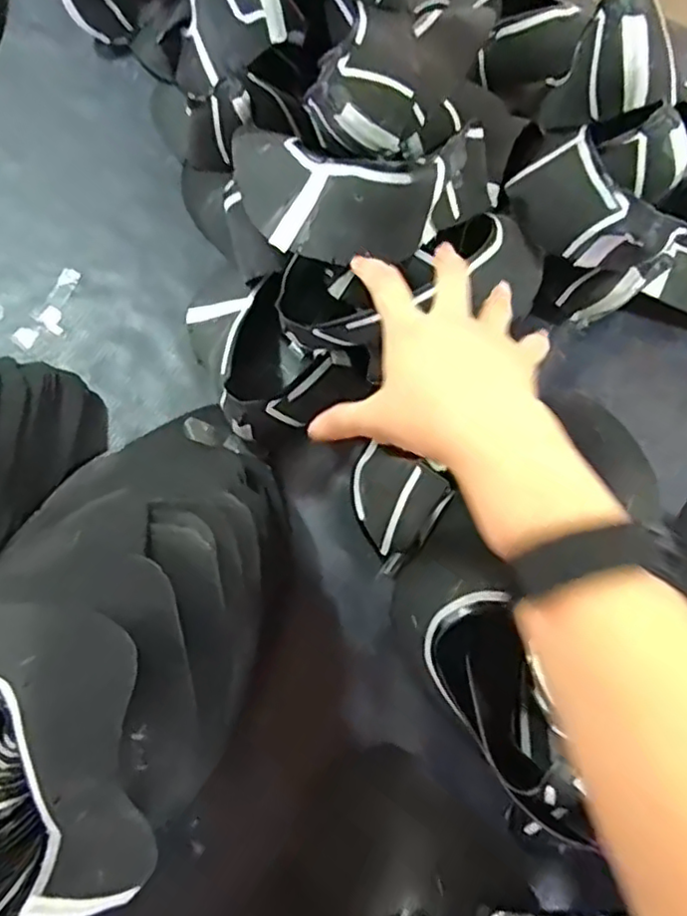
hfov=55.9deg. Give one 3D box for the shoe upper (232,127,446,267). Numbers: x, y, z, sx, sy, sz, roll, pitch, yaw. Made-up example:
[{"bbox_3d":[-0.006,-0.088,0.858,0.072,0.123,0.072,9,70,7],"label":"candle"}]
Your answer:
[{"bbox_3d":[-0.017,-0.176,0.439,0.179,0.056,0.063,30,67,33],"label":"shoe upper"}]

